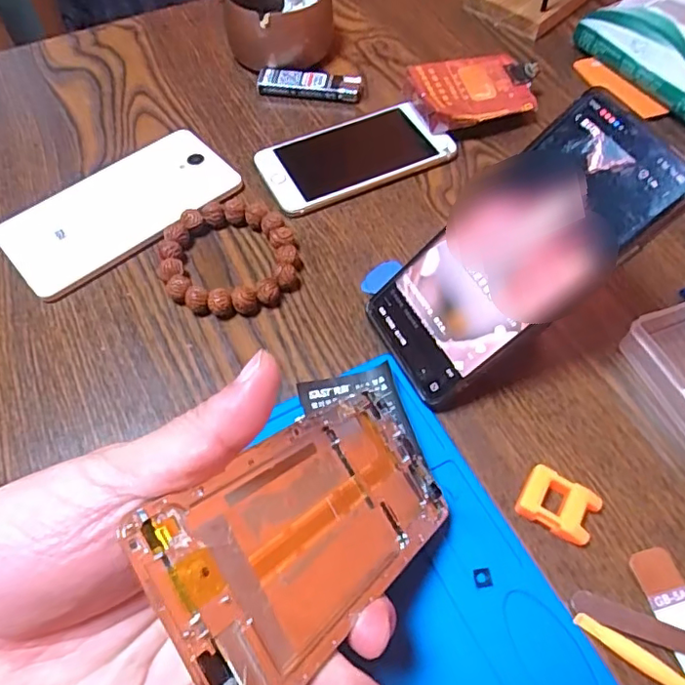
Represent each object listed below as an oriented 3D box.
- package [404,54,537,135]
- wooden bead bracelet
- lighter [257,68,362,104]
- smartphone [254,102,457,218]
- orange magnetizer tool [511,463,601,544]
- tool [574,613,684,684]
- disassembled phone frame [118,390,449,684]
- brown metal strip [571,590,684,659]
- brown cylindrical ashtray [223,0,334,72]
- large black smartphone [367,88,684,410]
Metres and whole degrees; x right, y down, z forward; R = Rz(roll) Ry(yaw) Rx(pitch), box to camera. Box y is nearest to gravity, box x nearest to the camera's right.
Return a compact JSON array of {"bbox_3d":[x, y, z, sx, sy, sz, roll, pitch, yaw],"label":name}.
[{"bbox_3d":[0.095,-0.183,0.414,0.085,0.025,0.058,-12,60,-6],"label":"package"},{"bbox_3d":[-0.071,-0.053,0.349,0.088,0.017,0.082,-1,59,1],"label":"wooden bead bracelet"},{"bbox_3d":[-0.026,-0.201,0.438,0.080,0.014,0.020,6,60,5],"label":"lighter"},{"bbox_3d":[0.006,-0.134,0.400,0.131,0.009,0.071,-25,62,-13],"label":"smartphone"},{"bbox_3d":[0.103,0.079,0.270,0.035,0.013,0.026,29,64,17],"label":"orange magnetizer tool"},{"bbox_3d":[0.139,0.141,0.235,0.083,0.006,0.009,32,65,18],"label":"tool"},{"bbox_3d":[-0.006,0.065,0.207,0.138,0.004,0.067,-21,76,-54],"label":"disassembled phone frame"},{"bbox_3d":[0.150,0.131,0.243,0.096,0.004,0.013,18,62,12],"label":"brown metal strip"},{"bbox_3d":[-0.051,-0.262,0.450,0.081,0.051,0.085,-1,59,1],"label":"brown cylindrical ashtray"},{"bbox_3d":[0.084,-0.043,0.281,0.162,0.010,0.074,-43,60,22],"label":"large black smartphone"}]

